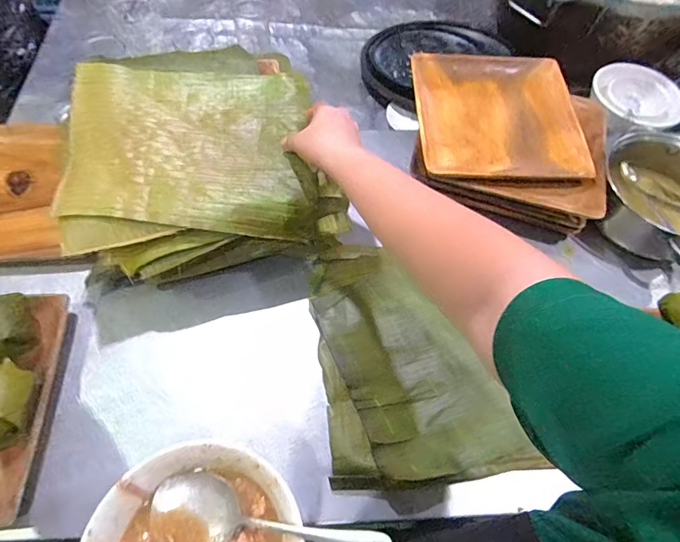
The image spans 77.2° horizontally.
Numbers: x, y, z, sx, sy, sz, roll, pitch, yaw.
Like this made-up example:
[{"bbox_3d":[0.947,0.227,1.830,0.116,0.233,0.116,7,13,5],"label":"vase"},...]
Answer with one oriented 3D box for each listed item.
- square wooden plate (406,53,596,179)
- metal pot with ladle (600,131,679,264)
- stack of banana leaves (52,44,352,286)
[{"bbox_3d":[0.253,-0.265,0.695,0.262,0.025,0.274,0,62,-2],"label":"square wooden plate"},{"bbox_3d":[0.491,-0.116,0.648,0.208,0.107,0.198,1,62,-2],"label":"metal pot with ladle"},{"bbox_3d":[-0.196,-0.157,0.611,0.320,0.108,0.337,-13,63,-10],"label":"stack of banana leaves"}]

